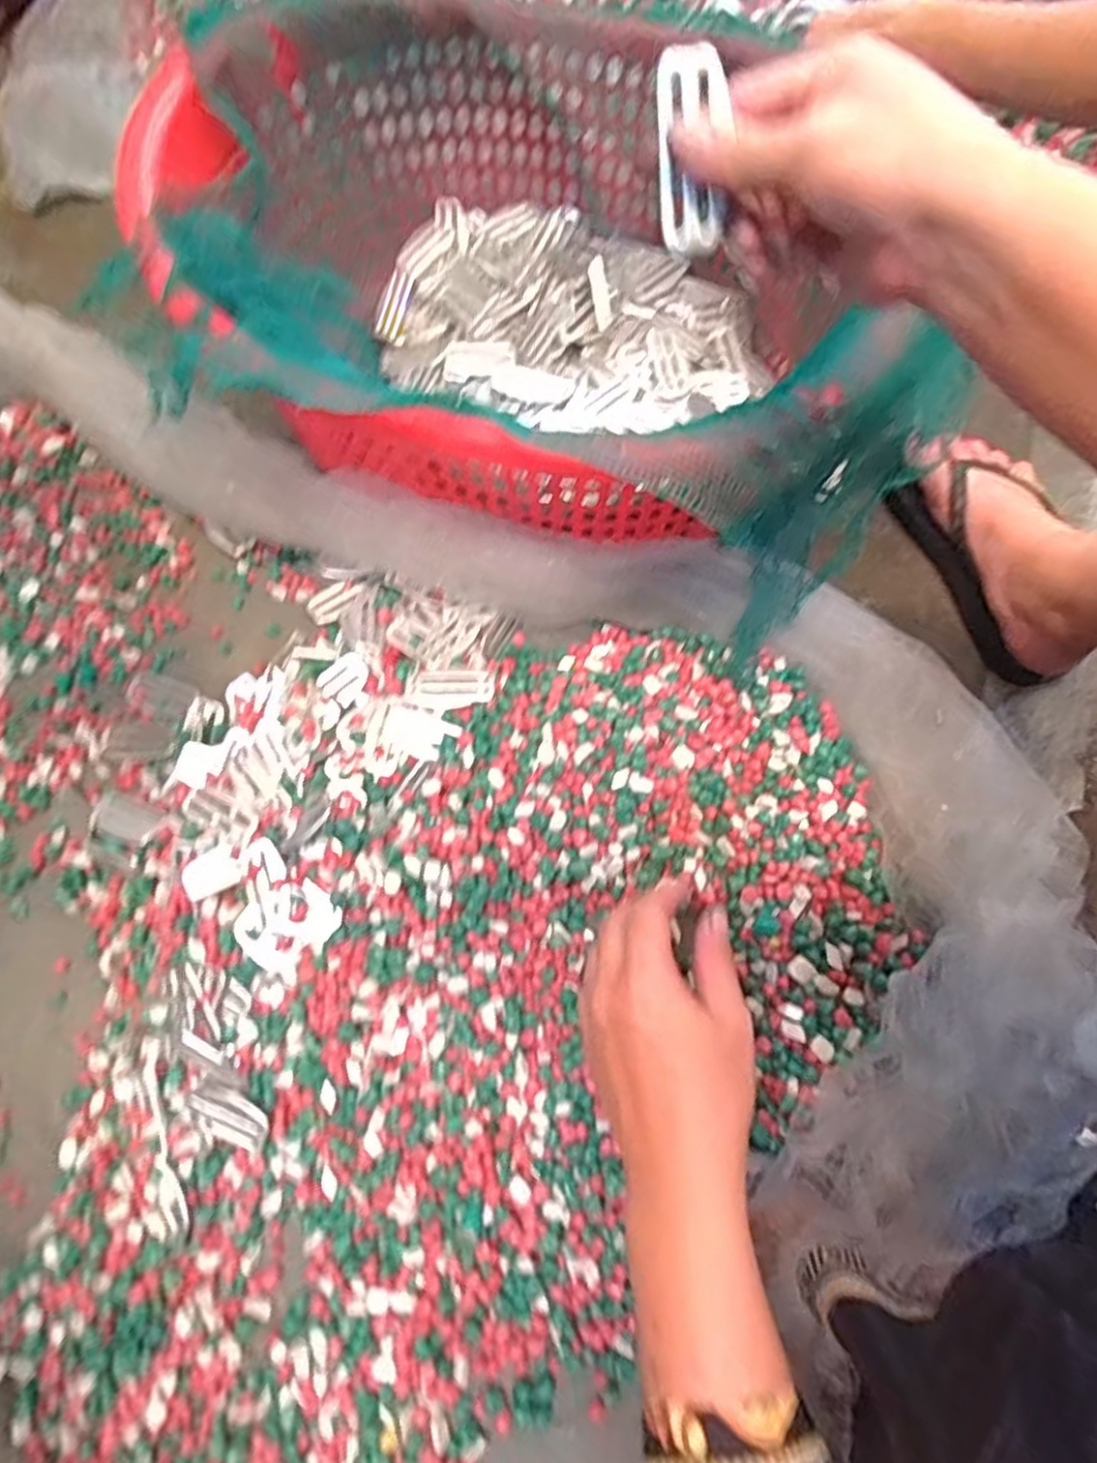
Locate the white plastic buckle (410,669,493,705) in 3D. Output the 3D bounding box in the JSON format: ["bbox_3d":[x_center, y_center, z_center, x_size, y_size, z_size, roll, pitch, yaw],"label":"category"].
[{"bbox_3d":[-0.072,-0.033,0.537,0.061,0.010,0.027,-4,73,0],"label":"white plastic buckle"}]

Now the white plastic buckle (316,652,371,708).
[{"bbox_3d":[-0.156,-0.041,0.546,0.030,0.007,0.039,36,77,11],"label":"white plastic buckle"}]

